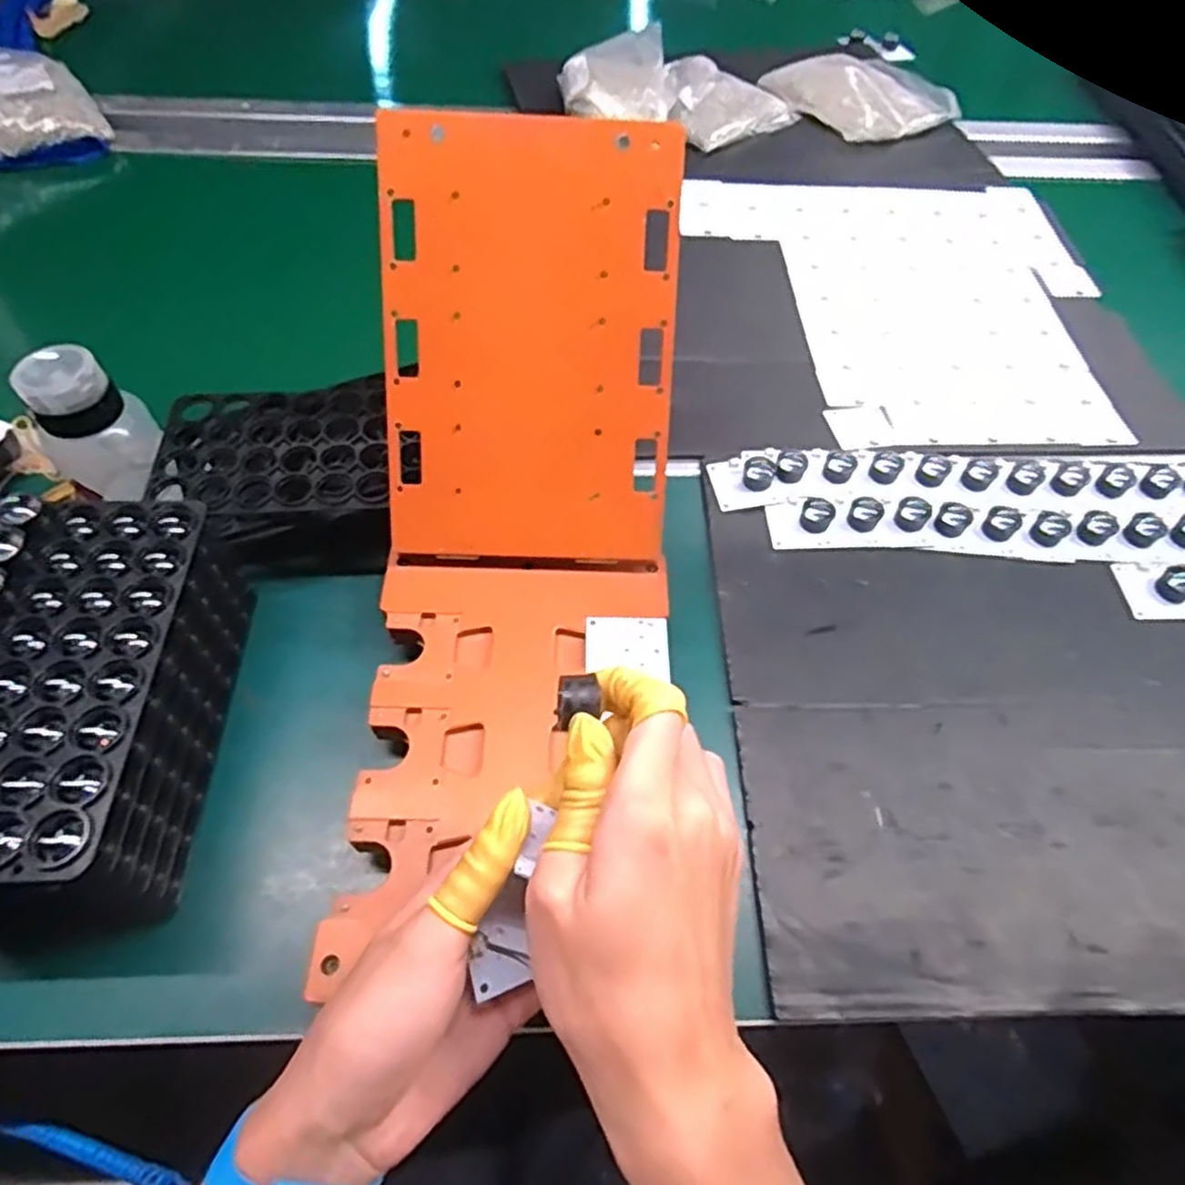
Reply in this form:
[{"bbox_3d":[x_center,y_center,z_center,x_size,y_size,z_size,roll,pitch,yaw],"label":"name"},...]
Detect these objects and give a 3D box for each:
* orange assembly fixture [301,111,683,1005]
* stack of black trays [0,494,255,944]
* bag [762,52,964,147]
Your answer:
[{"bbox_3d":[-0.048,-0.028,0.402,0.169,0.087,0.440,10,90,4],"label":"orange assembly fixture"},{"bbox_3d":[-0.253,0.057,0.366,0.094,0.101,0.205,0,58,-2],"label":"stack of black trays"},{"bbox_3d":[0.313,-0.574,0.835,0.180,0.026,0.170,-21,61,-15],"label":"bag"}]

